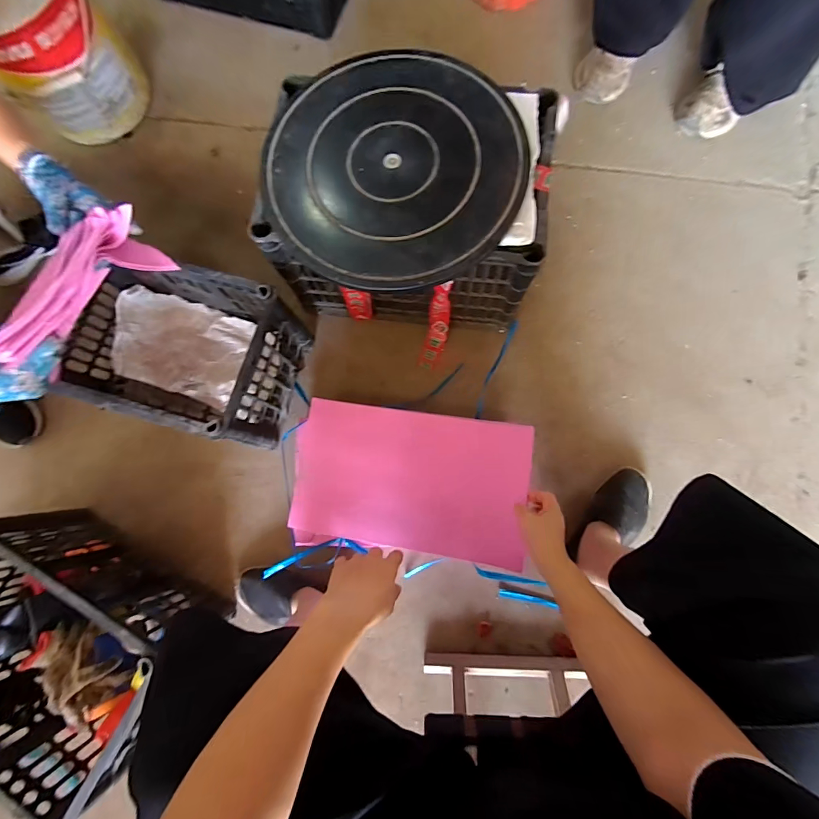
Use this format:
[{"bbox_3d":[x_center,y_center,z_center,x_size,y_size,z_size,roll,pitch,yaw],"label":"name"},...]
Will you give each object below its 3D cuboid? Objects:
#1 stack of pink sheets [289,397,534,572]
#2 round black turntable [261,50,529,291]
[{"bbox_3d":[0.001,0.124,0.686,0.399,0.041,0.251,3,80,6],"label":"stack of pink sheets"},{"bbox_3d":[-0.025,-0.354,0.565,0.367,0.020,0.369,-1,81,4],"label":"round black turntable"}]

